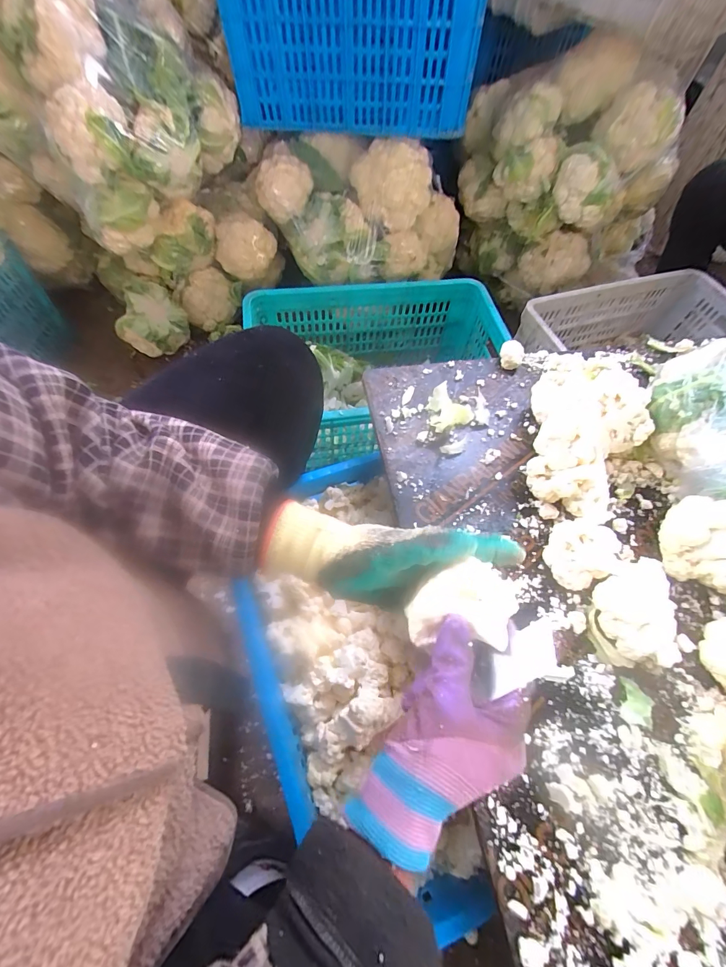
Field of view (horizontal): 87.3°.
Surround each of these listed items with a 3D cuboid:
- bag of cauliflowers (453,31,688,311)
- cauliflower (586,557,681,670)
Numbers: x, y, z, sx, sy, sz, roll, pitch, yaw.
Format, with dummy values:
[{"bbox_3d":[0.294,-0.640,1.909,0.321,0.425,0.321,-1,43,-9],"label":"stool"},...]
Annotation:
[{"bbox_3d":[0.526,-0.794,1.022,0.450,0.479,0.485,-30,68,-18],"label":"bag of cauliflowers"},{"bbox_3d":[0.284,0.137,0.396,0.087,0.050,0.099,-7,62,-8],"label":"cauliflower"}]

